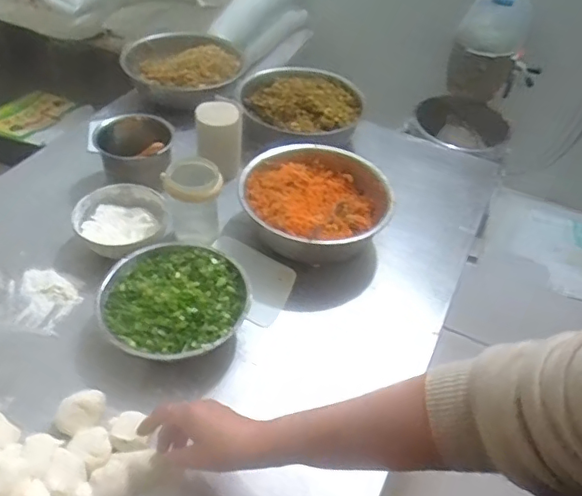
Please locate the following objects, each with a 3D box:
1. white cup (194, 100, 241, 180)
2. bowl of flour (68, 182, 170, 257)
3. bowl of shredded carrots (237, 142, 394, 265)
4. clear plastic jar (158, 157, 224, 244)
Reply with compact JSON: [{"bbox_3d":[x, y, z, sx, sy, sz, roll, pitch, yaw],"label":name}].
[{"bbox_3d":[-0.133,-0.205,1.013,0.081,0.119,0.080,-1,46,-8],"label":"white cup"},{"bbox_3d":[-0.269,-0.038,0.868,0.135,0.048,0.134,3,45,-3],"label":"bowl of flour"},{"bbox_3d":[0.045,-0.065,0.918,0.234,0.094,0.249,3,45,-3],"label":"bowl of shredded carrots"},{"bbox_3d":[-0.152,-0.072,0.871,0.086,0.114,0.073,7,45,1],"label":"clear plastic jar"}]

